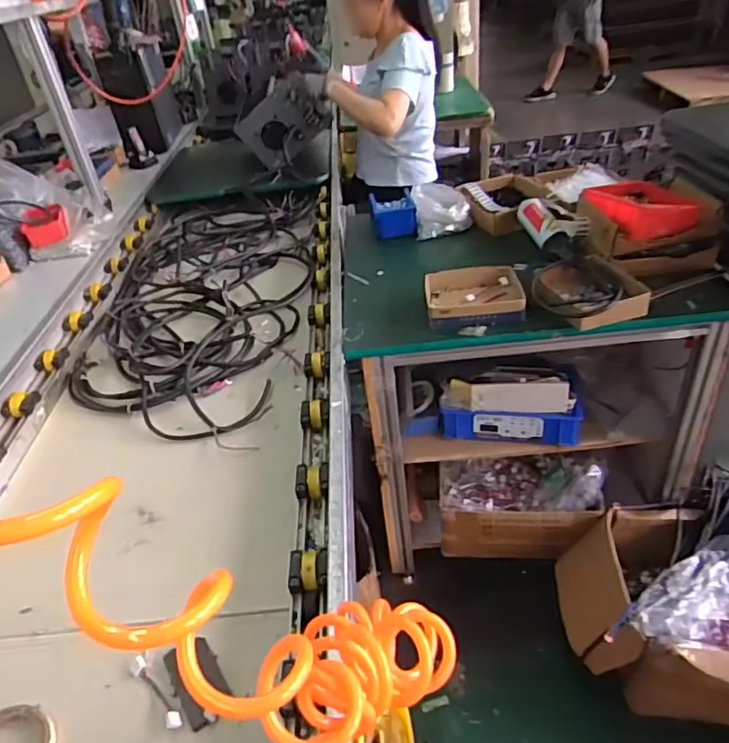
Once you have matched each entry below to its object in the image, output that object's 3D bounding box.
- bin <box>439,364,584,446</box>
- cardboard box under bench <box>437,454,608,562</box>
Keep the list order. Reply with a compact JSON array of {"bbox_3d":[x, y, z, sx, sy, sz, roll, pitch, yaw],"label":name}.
[{"bbox_3d":[0.348,0.082,1.397,0.335,0.104,0.176,-3,38,7],"label":"bin"},{"bbox_3d":[0.390,0.312,1.489,0.388,0.213,0.274,-1,38,8],"label":"cardboard box under bench"}]

